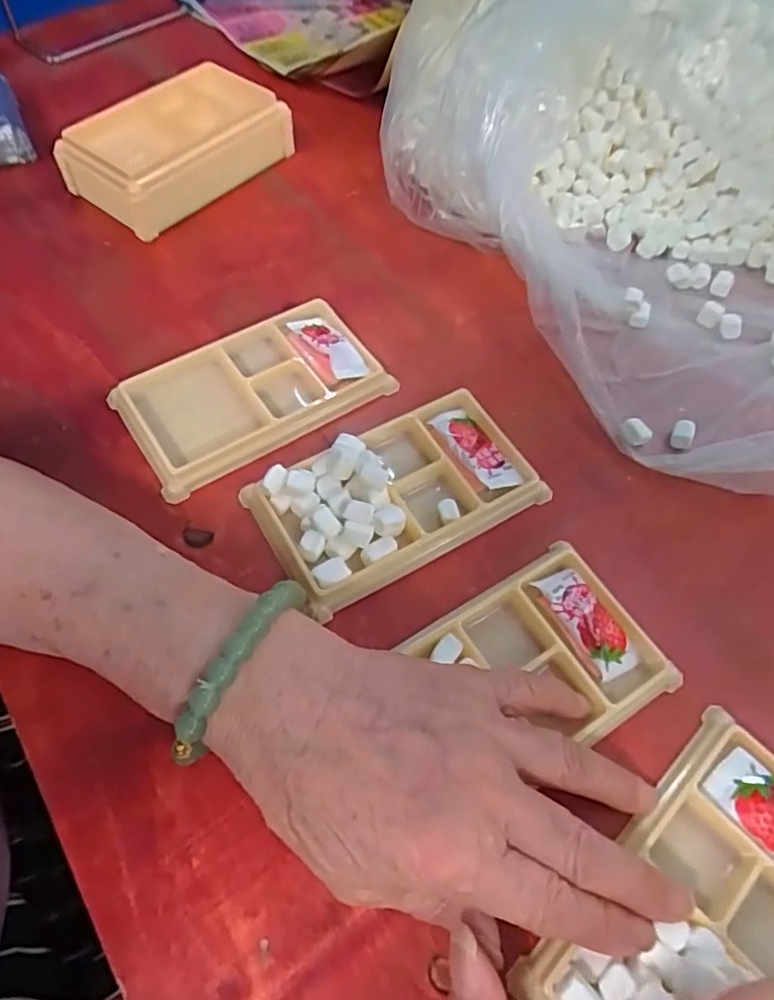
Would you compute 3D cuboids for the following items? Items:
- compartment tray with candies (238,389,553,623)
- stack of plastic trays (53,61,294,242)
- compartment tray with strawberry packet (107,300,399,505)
[{"bbox_3d":[0.005,-0.008,0.302,0.131,0.021,0.076,-28,65,-16],"label":"compartment tray with candies"},{"bbox_3d":[-0.143,-0.241,0.420,0.091,0.036,0.145,34,65,16],"label":"stack of plastic trays"},{"bbox_3d":[-0.073,-0.062,0.335,0.132,0.010,0.077,-30,66,-17],"label":"compartment tray with strawberry packet"}]

